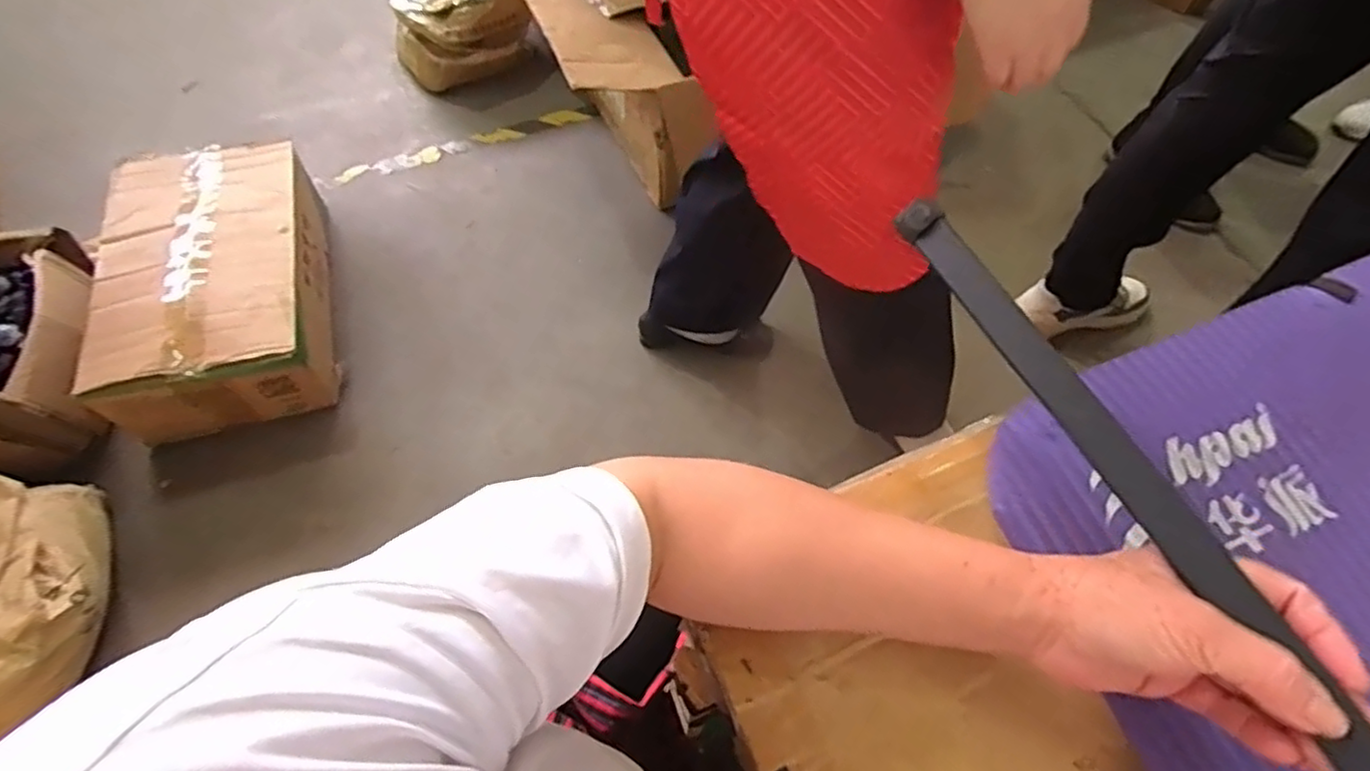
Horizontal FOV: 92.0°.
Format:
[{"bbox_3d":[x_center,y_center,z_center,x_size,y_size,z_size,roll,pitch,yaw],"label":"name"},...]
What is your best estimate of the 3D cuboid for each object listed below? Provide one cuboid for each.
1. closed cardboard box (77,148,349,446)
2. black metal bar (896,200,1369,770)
[{"bbox_3d":[-0.791,-0.177,1.121,0.304,0.178,0.495,-15,61,-9],"label":"closed cardboard box"},{"bbox_3d":[0.197,0.038,0.295,0.020,0.006,0.325,-37,66,17],"label":"black metal bar"}]

